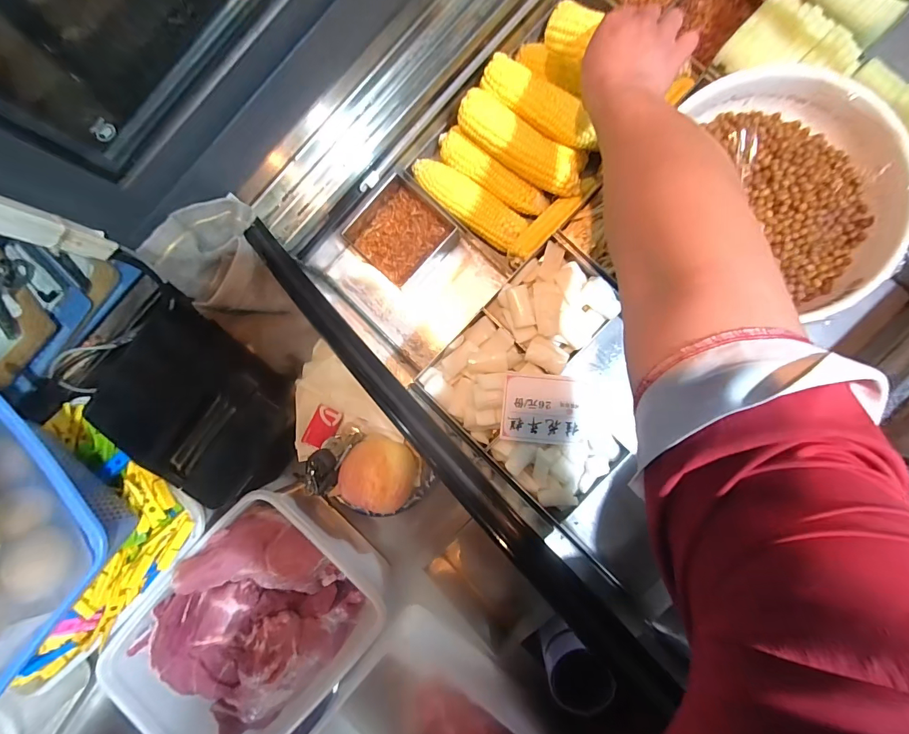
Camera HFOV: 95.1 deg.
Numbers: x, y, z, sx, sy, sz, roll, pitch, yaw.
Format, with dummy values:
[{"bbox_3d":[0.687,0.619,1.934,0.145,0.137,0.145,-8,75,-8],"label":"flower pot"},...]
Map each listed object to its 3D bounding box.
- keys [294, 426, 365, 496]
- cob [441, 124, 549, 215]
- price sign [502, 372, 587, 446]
[{"bbox_3d":[-0.138,0.105,0.471,0.040,0.025,0.087,42,93,3],"label":"keys"},{"bbox_3d":[0.053,-0.278,0.594,0.180,0.037,0.040,37,93,4],"label":"cob"},{"bbox_3d":[0.105,0.048,0.479,0.096,0.007,0.077,3,94,2],"label":"price sign"}]

